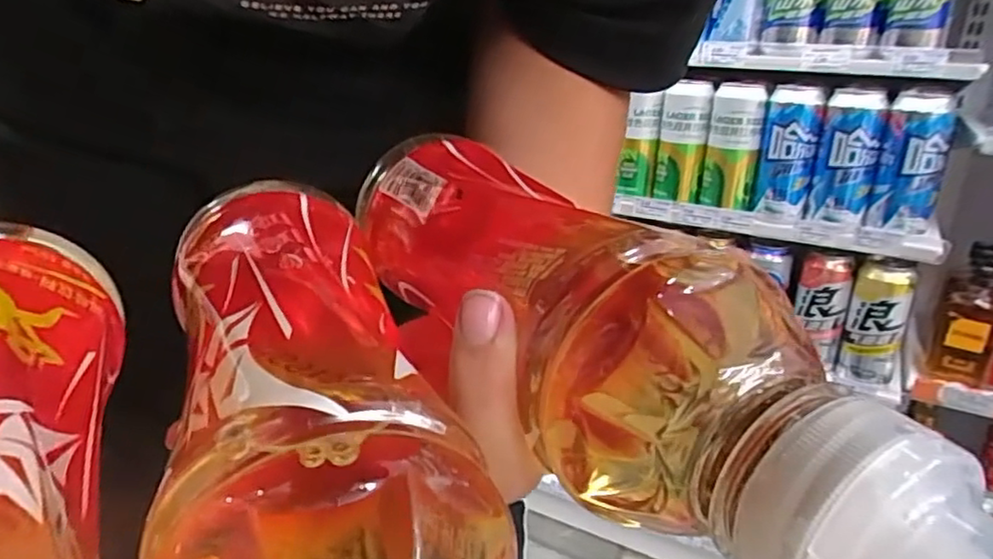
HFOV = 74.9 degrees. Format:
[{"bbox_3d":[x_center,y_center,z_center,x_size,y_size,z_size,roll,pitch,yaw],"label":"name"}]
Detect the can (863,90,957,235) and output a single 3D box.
[{"bbox_3d":[0.474,-0.133,0.741,0.066,0.152,0.058,15,26,30],"label":"can"}]

